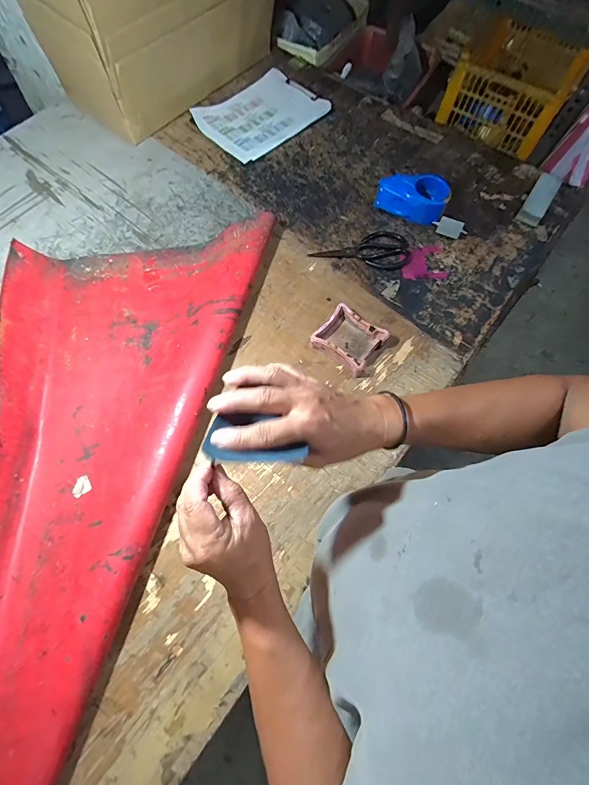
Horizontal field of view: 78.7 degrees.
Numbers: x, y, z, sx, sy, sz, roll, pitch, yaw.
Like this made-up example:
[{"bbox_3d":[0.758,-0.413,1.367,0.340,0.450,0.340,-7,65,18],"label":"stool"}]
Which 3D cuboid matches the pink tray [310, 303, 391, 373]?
[{"bbox_3d":[0.108,-0.106,0.712,0.113,0.035,0.103,36,71,11],"label":"pink tray"}]

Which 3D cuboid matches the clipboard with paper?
[{"bbox_3d":[-0.083,-0.736,0.953,0.313,0.043,0.220,-42,76,-17],"label":"clipboard with paper"}]

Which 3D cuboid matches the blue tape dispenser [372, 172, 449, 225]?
[{"bbox_3d":[0.273,-0.456,0.834,0.159,0.069,0.084,26,69,8],"label":"blue tape dispenser"}]

